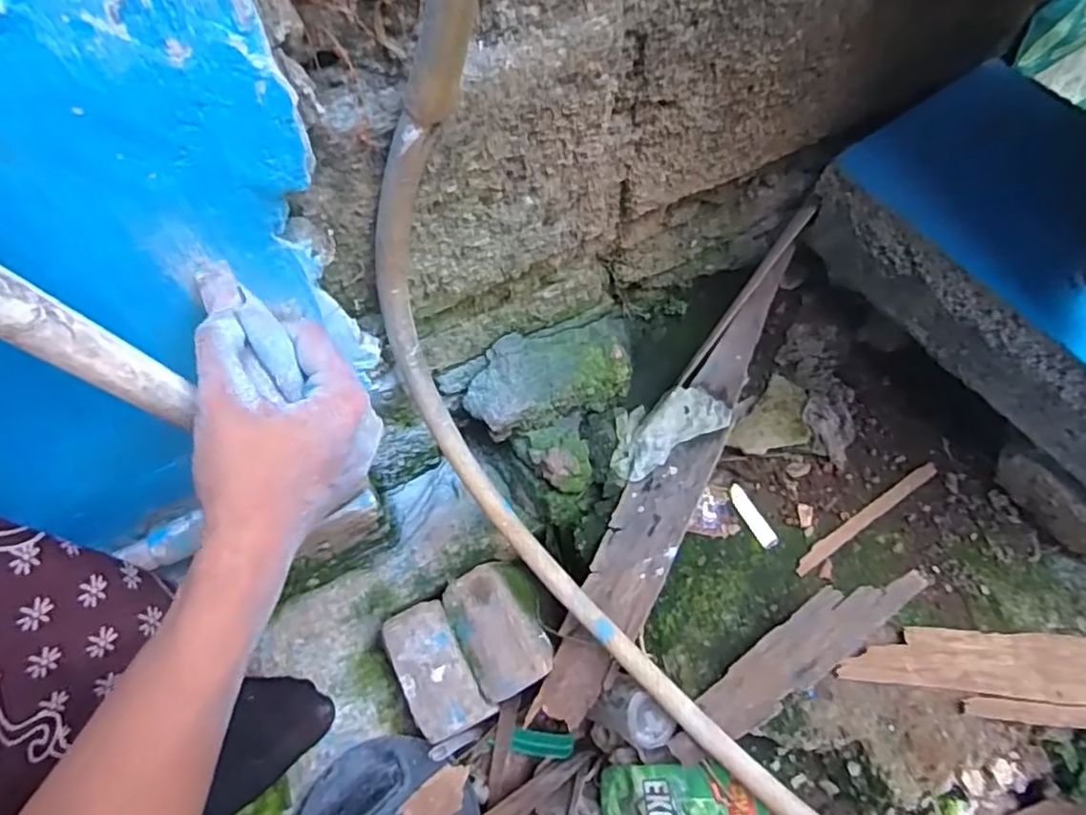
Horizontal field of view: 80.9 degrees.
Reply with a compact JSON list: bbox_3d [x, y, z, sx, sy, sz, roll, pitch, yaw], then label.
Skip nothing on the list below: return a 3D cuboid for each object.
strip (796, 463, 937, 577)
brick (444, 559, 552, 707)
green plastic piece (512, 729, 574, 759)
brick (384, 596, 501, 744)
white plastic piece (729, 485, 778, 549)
[{"bbox_3d":[0.277,0.094,0.545,0.155,0.008,0.013,-31,68,-13],"label":"strip"},{"bbox_3d":[-0.036,0.198,0.572,0.077,0.060,0.107,-24,67,-10],"label":"brick"},{"bbox_3d":[0.000,0.334,0.633,0.062,0.014,0.020,9,65,-8],"label":"green plastic piece"},{"bbox_3d":[-0.091,0.222,0.538,0.055,0.035,0.106,-28,67,-11],"label":"brick"},{"bbox_3d":[0.182,0.094,0.555,0.017,0.004,0.059,-27,67,-11],"label":"white plastic piece"}]

